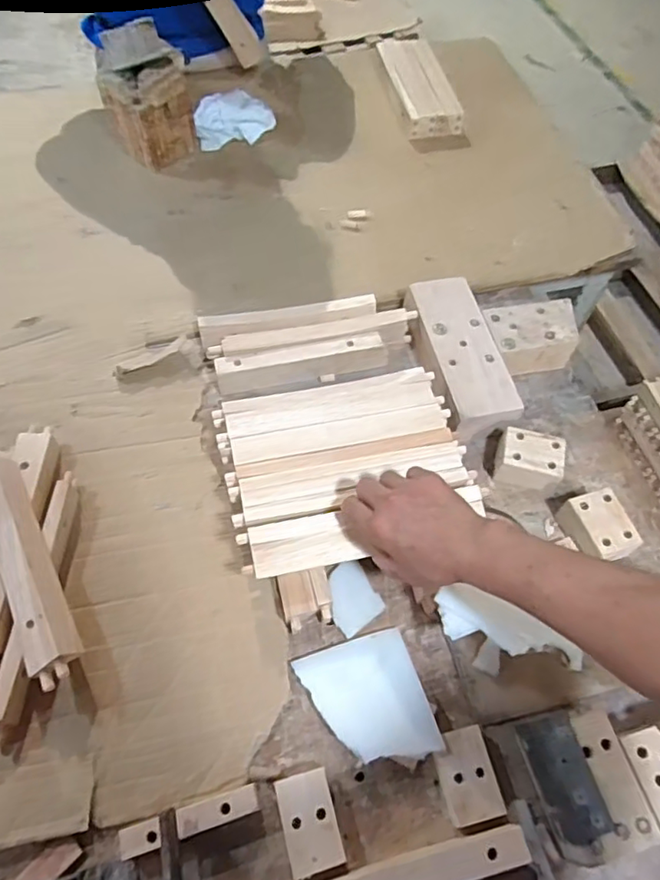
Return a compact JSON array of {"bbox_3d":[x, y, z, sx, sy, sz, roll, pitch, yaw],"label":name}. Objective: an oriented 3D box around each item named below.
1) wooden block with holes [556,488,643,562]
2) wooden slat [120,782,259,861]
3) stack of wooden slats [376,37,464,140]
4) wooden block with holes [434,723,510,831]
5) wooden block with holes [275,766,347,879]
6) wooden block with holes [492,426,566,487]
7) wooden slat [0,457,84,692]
[{"bbox_3d":[0.314,0.105,0.684,0.057,0.054,0.078,-18,63,-12],"label":"wooden block with holes"},{"bbox_3d":[-0.126,0.349,0.537,0.121,0.029,0.024,-14,62,-10],"label":"wooden slat"},{"bbox_3d":[0.173,-0.692,1.136,0.117,0.051,0.273,-7,61,-6],"label":"stack of wooden slats"},{"bbox_3d":[0.129,0.320,0.559,0.050,0.030,0.078,-10,62,-8],"label":"wooden block with holes"},{"bbox_3d":[-0.019,0.353,0.542,0.048,0.031,0.078,-13,62,-9],"label":"wooden block with holes"},{"bbox_3d":[0.247,0.026,0.729,0.076,0.050,0.063,17,62,7],"label":"wooden block with holes"},{"bbox_3d":[-0.327,0.125,0.615,0.053,0.027,0.268,-27,65,-16],"label":"wooden slat"}]

